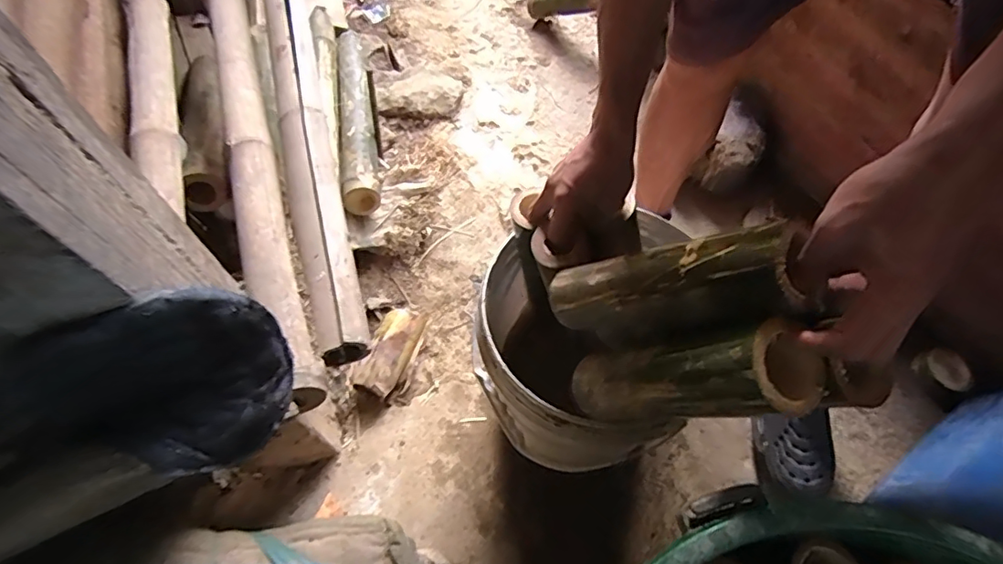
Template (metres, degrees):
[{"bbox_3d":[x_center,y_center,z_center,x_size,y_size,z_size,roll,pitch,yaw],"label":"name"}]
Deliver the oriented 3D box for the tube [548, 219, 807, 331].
[{"bbox_3d":[0.132,0.008,0.454,0.057,0.233,0.049,32,65,-23],"label":"tube"}]

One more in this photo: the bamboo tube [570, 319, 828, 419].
[{"bbox_3d":[0.134,0.083,0.455,0.061,0.237,0.057,29,66,-17],"label":"bamboo tube"}]

